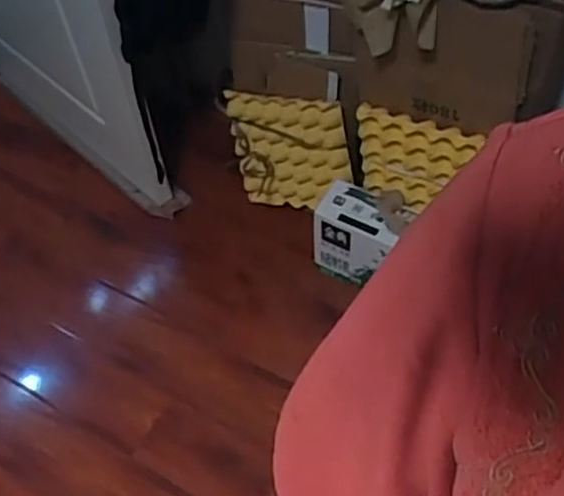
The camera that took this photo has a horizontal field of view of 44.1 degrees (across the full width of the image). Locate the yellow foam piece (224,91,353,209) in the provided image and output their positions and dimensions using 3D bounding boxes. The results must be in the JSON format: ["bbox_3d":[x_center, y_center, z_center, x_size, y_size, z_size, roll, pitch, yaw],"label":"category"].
[{"bbox_3d":[0.011,-0.225,1.637,0.329,0.270,0.040,10,31,35],"label":"yellow foam piece"}]

